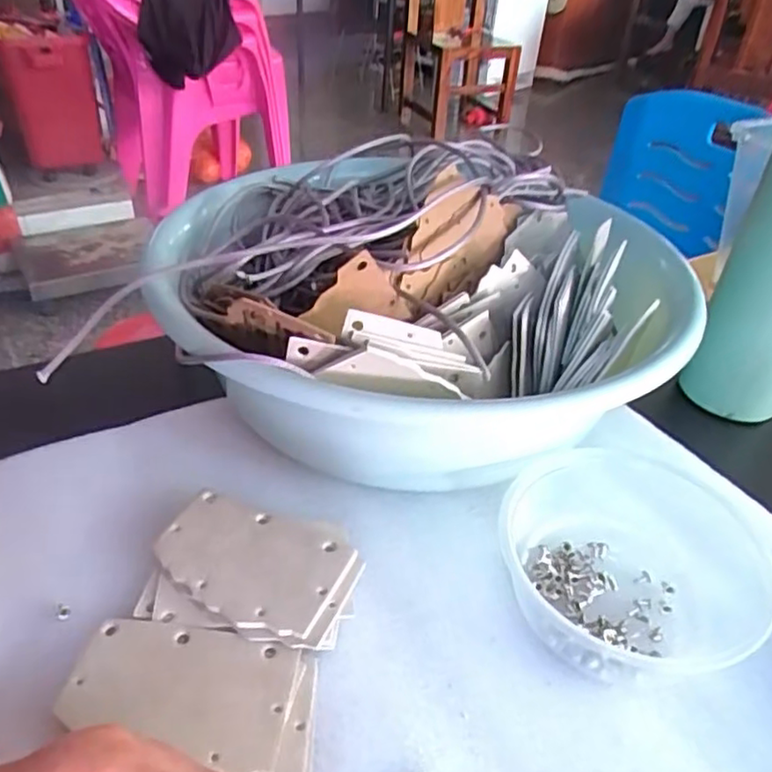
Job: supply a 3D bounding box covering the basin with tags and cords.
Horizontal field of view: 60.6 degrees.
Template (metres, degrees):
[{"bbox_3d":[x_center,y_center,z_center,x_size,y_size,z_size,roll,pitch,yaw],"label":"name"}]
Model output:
[{"bbox_3d":[0.012,-0.047,0.386,0.265,0.119,0.276,2,39,-2],"label":"basin with tags and cords"}]

